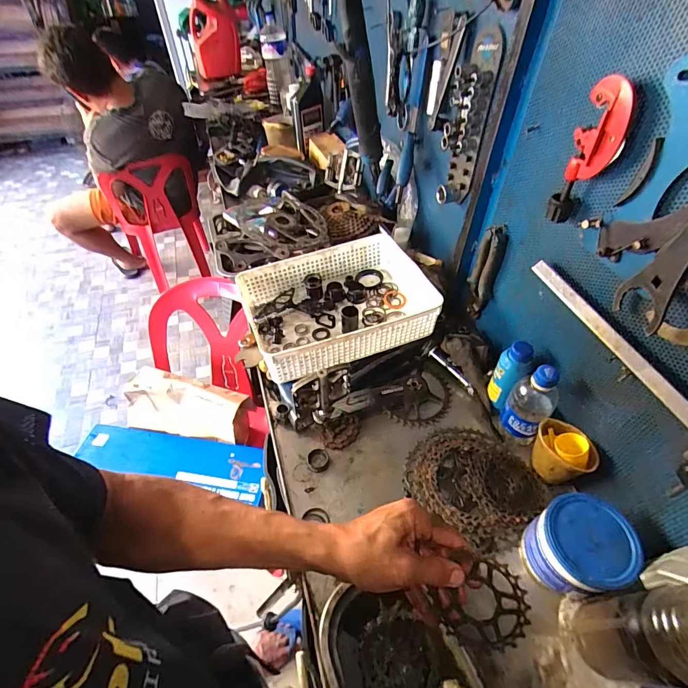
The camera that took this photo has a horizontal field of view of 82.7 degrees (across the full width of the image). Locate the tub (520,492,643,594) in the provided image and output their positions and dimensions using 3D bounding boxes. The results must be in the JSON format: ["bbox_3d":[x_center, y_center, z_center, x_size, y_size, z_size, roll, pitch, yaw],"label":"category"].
[{"bbox_3d":[0.292,0.260,0.496,0.104,0.097,0.098,0,48,0],"label":"tub"}]

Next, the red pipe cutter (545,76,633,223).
[{"bbox_3d":[0.270,-0.203,0.432,0.047,0.150,0.023,31,55,25],"label":"red pipe cutter"}]

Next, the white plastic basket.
[{"bbox_3d":[-0.011,-0.073,0.757,0.332,0.100,0.248,-14,50,-13],"label":"white plastic basket"}]

